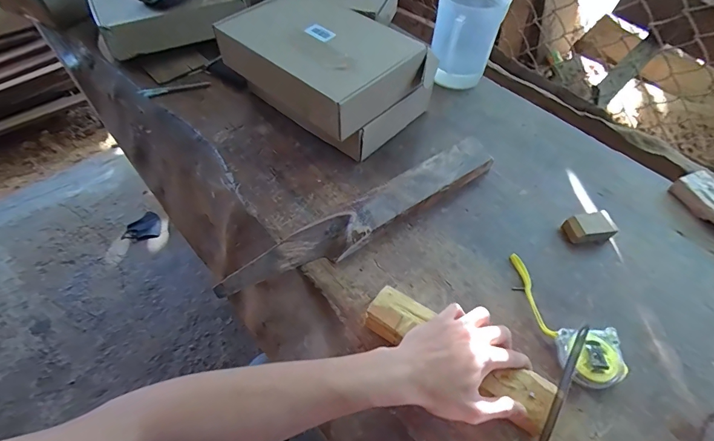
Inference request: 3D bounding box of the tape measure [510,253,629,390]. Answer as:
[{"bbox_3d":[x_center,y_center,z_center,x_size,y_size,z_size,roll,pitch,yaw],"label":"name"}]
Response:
[{"bbox_3d":[0.269,0.117,0.482,0.072,0.032,0.184,-10,54,-9],"label":"tape measure"}]

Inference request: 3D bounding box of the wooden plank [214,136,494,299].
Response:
[{"bbox_3d":[0.020,-0.007,0.562,0.472,0.035,0.068,-30,59,-21],"label":"wooden plank"}]

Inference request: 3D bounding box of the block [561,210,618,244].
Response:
[{"bbox_3d":[0.350,0.011,0.564,0.064,0.027,0.038,-8,54,-7],"label":"block"}]

